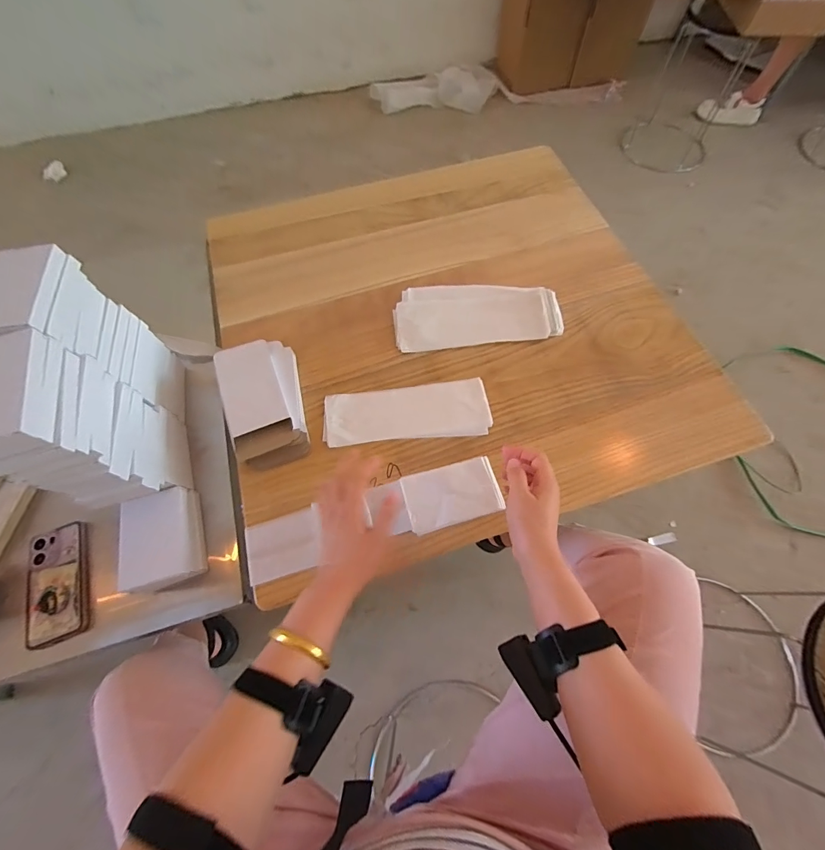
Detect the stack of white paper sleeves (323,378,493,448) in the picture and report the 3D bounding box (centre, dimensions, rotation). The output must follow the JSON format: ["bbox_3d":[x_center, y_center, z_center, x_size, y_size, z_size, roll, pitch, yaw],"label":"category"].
[{"bbox_3d":[-0.009,-0.018,0.613,0.259,0.006,0.094,-7,66,-1],"label":"stack of white paper sleeves"}]

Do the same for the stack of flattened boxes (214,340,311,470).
[{"bbox_3d":[-0.231,-0.038,0.596,0.115,0.052,0.200,-16,67,-5],"label":"stack of flattened boxes"}]

